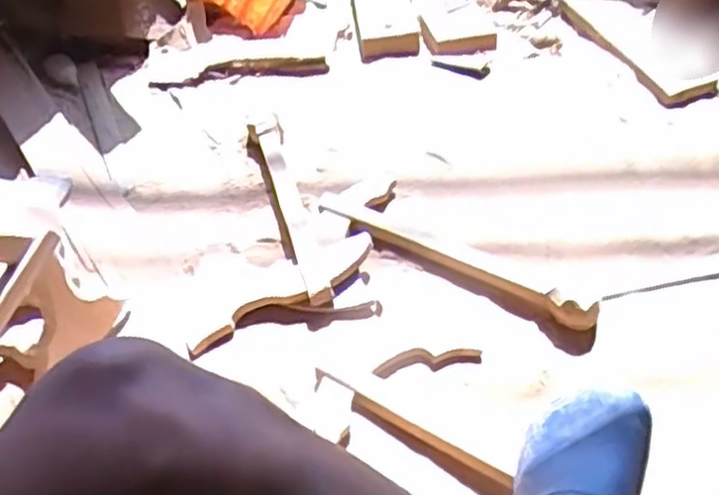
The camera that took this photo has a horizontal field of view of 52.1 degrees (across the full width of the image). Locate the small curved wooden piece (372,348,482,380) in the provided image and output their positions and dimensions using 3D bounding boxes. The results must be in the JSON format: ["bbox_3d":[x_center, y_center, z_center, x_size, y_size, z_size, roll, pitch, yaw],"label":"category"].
[{"bbox_3d":[0.078,0.129,0.841,0.121,0.006,0.028,-6,44,-3],"label":"small curved wooden piece"}]

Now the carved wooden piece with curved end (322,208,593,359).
[{"bbox_3d":[0.109,0.028,0.911,0.381,0.040,0.052,23,55,20],"label":"carved wooden piece with curved end"}]

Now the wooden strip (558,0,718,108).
[{"bbox_3d":[0.447,-0.335,1.224,0.098,0.017,0.332,-20,46,-16],"label":"wooden strip"}]

